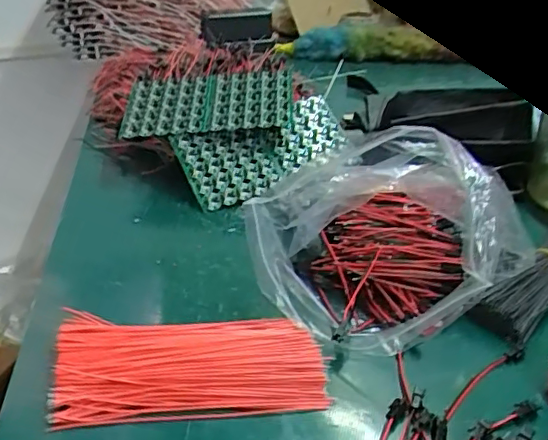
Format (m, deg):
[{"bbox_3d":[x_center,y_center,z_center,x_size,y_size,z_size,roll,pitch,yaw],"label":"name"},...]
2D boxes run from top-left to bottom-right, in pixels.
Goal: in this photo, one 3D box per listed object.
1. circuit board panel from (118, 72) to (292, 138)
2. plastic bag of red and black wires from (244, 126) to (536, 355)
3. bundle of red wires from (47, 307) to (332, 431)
[{"bbox_3d":[-0.082,-0.137,0.687,0.201,0.023,0.102,2,62,7],"label":"circuit board panel"},{"bbox_3d":[0.096,0.000,0.454,0.170,0.148,0.171,19,33,31],"label":"plastic bag of red and black wires"},{"bbox_3d":[-0.058,0.098,0.403,0.177,0.024,0.085,-3,28,-6],"label":"bundle of red wires"}]

